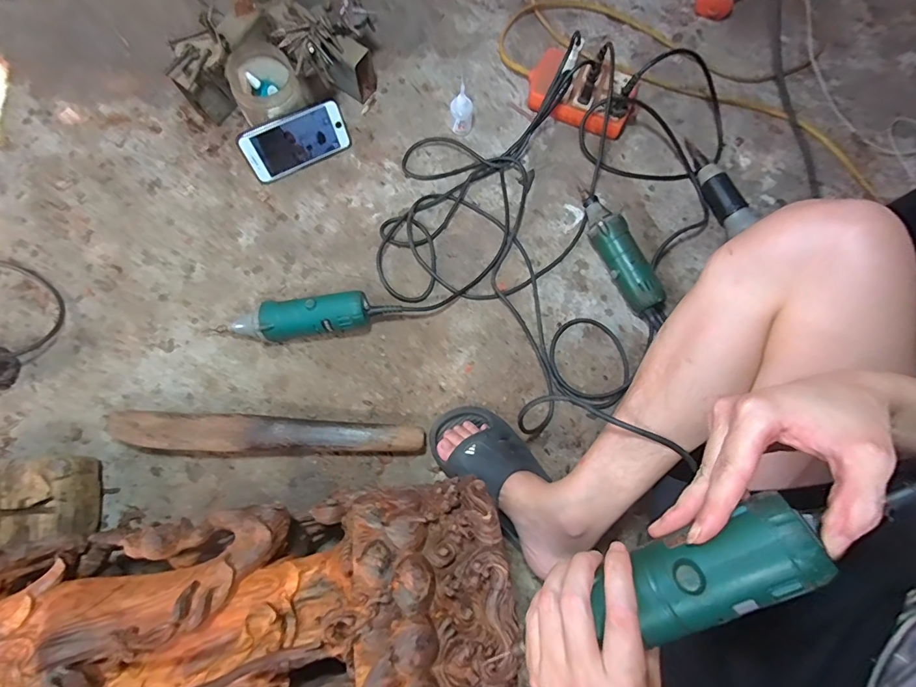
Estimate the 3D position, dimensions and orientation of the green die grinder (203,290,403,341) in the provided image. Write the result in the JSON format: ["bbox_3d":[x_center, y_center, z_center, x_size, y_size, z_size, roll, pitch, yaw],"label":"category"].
[{"bbox_3d":[-0.219,-0.033,0.598,0.269,0.060,0.052,-5,74,-5],"label":"green die grinder"}]

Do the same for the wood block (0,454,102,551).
[{"bbox_3d":[-0.501,0.191,0.519,0.104,0.071,0.105,-8,74,-6],"label":"wood block"}]

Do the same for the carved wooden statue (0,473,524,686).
[{"bbox_3d":[-0.232,0.273,0.409,0.557,0.144,0.204,-7,74,-6],"label":"carved wooden statue"}]

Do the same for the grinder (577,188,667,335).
[{"bbox_3d":[0.246,-0.139,0.660,0.050,0.053,0.246,-27,77,-11],"label":"grinder"}]

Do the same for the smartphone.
[{"bbox_3d":[-0.251,-0.315,0.669,0.160,0.088,0.012,-29,60,-10],"label":"smartphone"}]

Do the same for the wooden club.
[{"bbox_3d":[-0.245,0.123,0.569,0.393,0.053,0.047,2,73,-3],"label":"wooden club"}]

